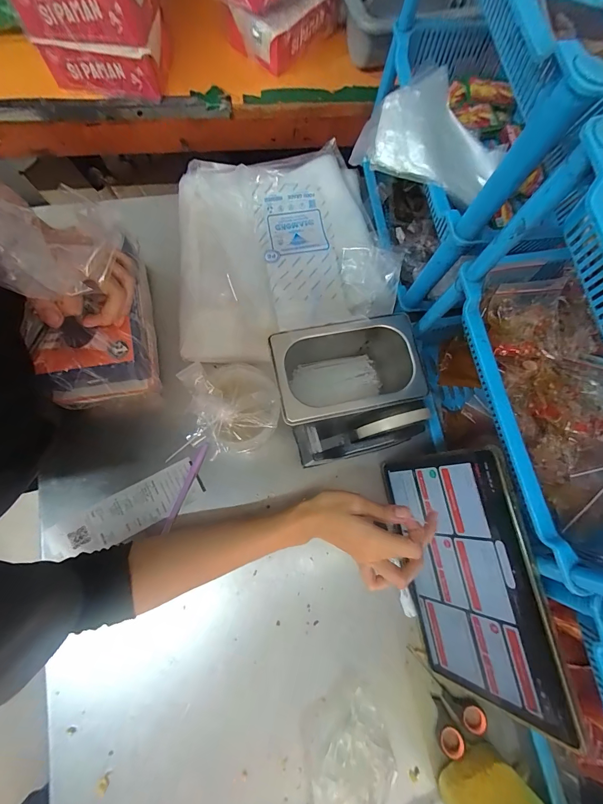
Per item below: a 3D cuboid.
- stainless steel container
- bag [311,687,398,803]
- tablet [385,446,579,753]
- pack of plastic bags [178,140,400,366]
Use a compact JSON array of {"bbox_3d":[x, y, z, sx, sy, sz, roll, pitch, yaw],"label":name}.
[{"bbox_3d":[0.054,-0.033,0.438,0.169,0.104,0.109,-11,78,-7],"label":"stainless steel container"},{"bbox_3d":[0.068,0.406,0.369,0.089,0.047,0.122,32,76,3],"label":"bag"},{"bbox_3d":[0.174,0.185,0.366,0.010,0.160,0.252,-5,77,-29],"label":"tablet"},{"bbox_3d":[-0.038,-0.224,0.484,0.303,0.039,0.311,-12,78,-8],"label":"pack of plastic bags"}]

